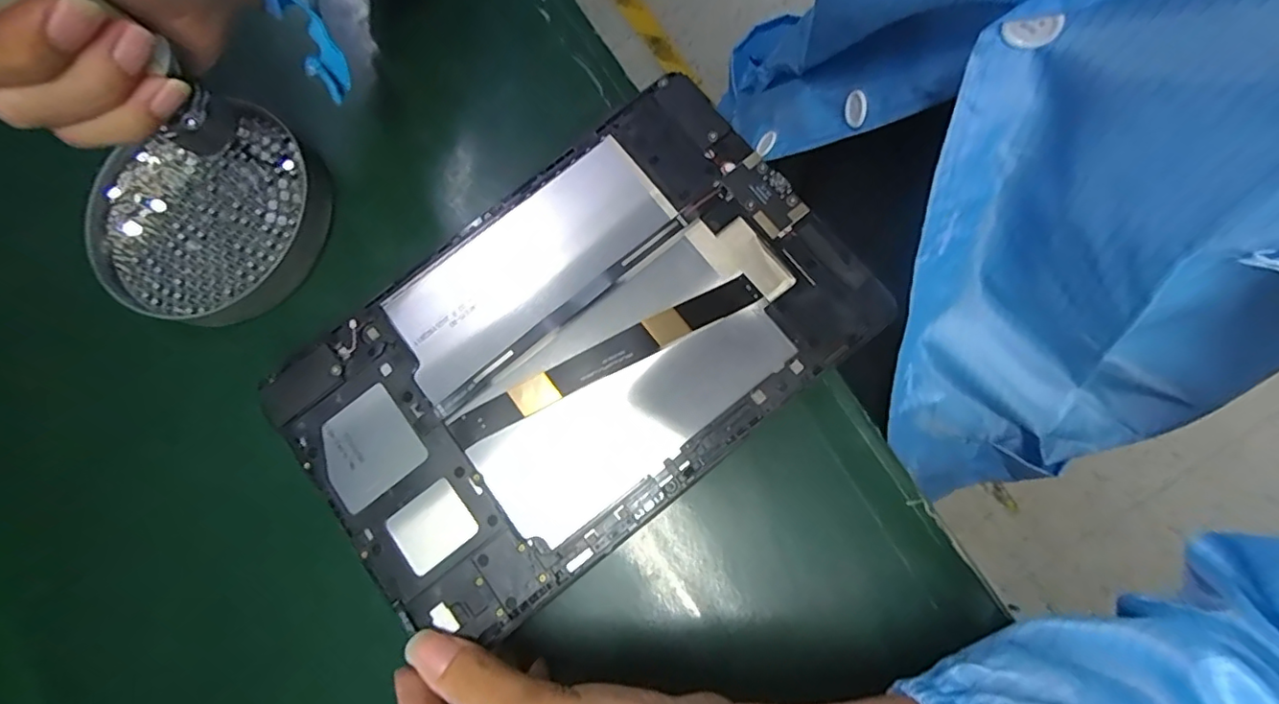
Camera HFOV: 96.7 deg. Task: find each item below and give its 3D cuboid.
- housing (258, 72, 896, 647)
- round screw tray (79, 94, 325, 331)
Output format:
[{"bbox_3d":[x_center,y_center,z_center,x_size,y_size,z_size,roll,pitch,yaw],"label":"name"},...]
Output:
[{"bbox_3d":[-0.030,-0.001,0.245,0.235,0.007,0.149,-39,80,-3],"label":"housing"},{"bbox_3d":[-0.216,-0.071,0.284,0.115,0.016,0.110,-1,79,4],"label":"round screw tray"}]

